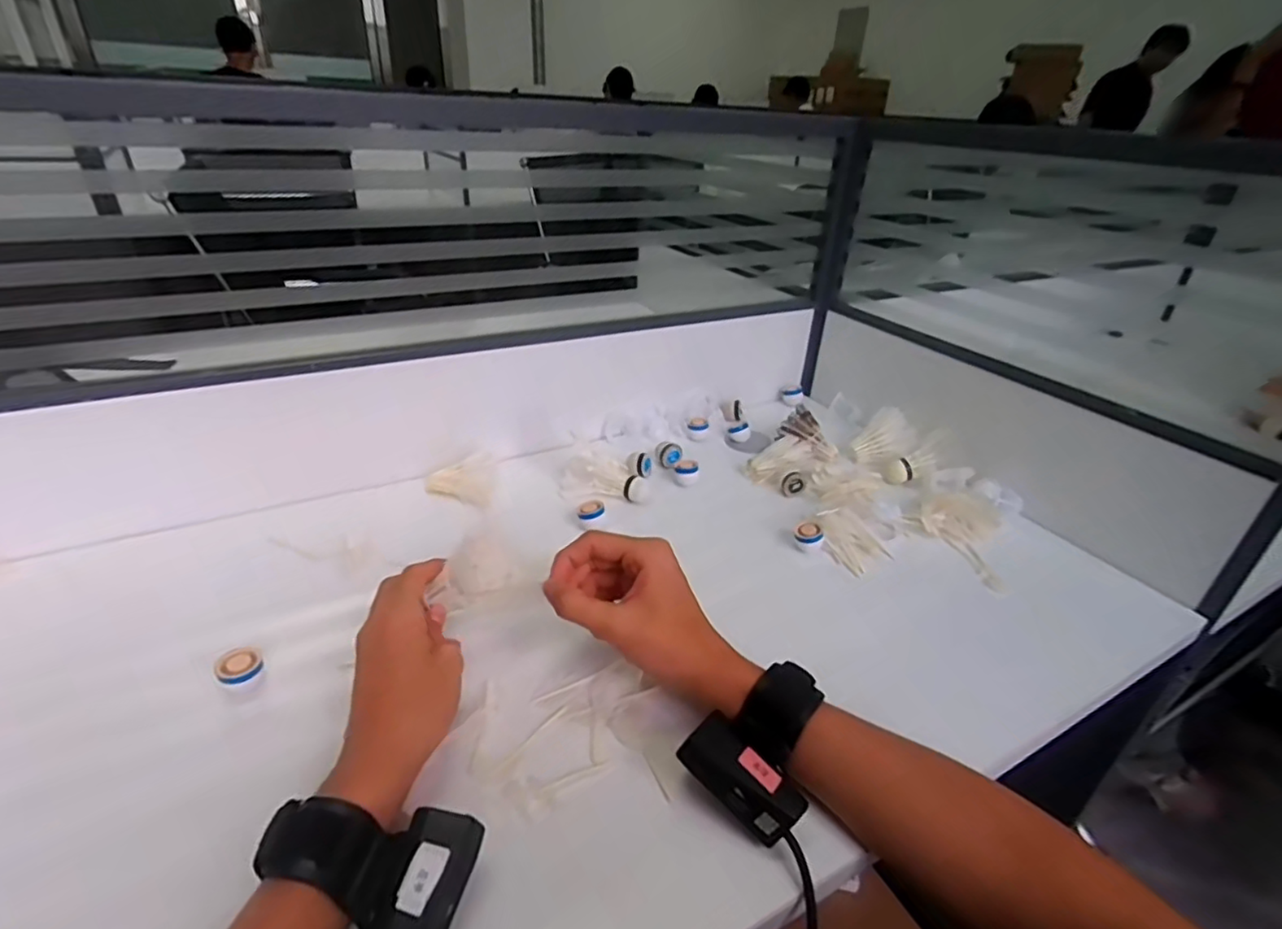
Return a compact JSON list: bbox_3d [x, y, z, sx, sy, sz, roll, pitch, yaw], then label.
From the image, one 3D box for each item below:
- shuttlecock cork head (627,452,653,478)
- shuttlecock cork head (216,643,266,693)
[{"bbox_3d":[-0.001,-0.002,0.674,0.027,0.022,0.027,3,31,1],"label":"shuttlecock cork head"},{"bbox_3d":[-0.264,0.140,0.413,0.026,0.027,0.026,-24,40,-36],"label":"shuttlecock cork head"}]

